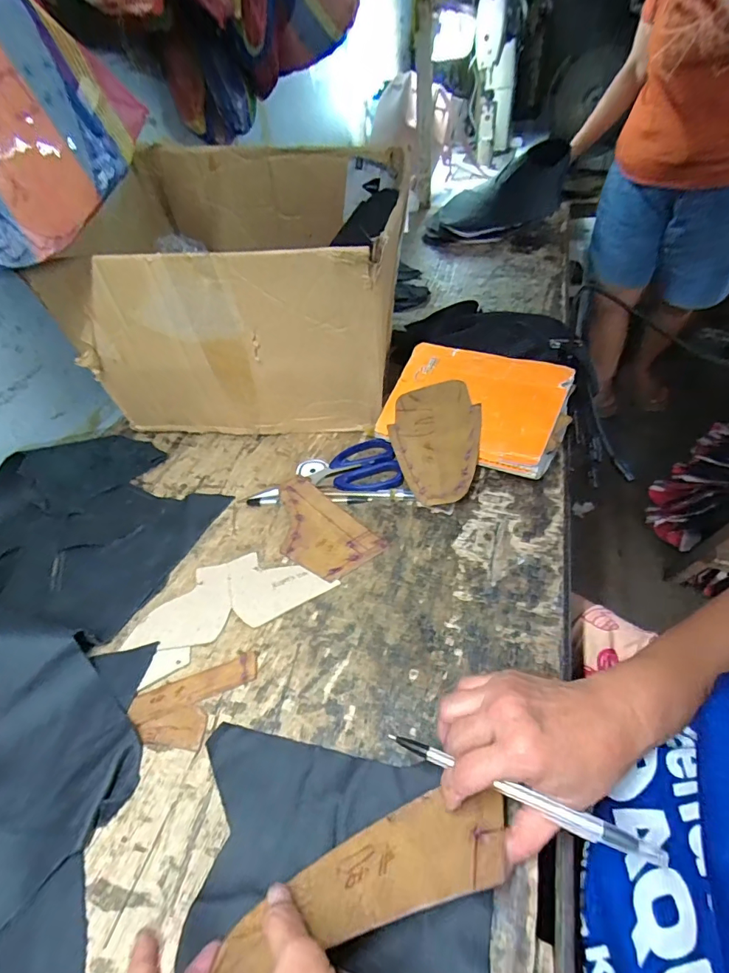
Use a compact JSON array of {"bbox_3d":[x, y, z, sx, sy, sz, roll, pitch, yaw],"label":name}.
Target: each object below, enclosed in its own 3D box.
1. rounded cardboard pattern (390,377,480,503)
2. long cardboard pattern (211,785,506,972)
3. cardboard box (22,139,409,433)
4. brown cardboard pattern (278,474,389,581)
[{"bbox_3d":[0.078,-0.052,0.512,0.100,0.009,0.156,-2,61,20],"label":"rounded cardboard pattern"},{"bbox_3d":[0.005,0.224,0.261,0.170,0.005,0.058,-14,17,-10],"label":"long cardboard pattern"},{"bbox_3d":[-0.154,-0.264,0.614,0.398,0.252,0.361,-1,45,5],"label":"cardboard box"},{"bbox_3d":[-0.052,0.042,0.471,0.078,0.014,0.135,-36,53,-27],"label":"brown cardboard pattern"}]

